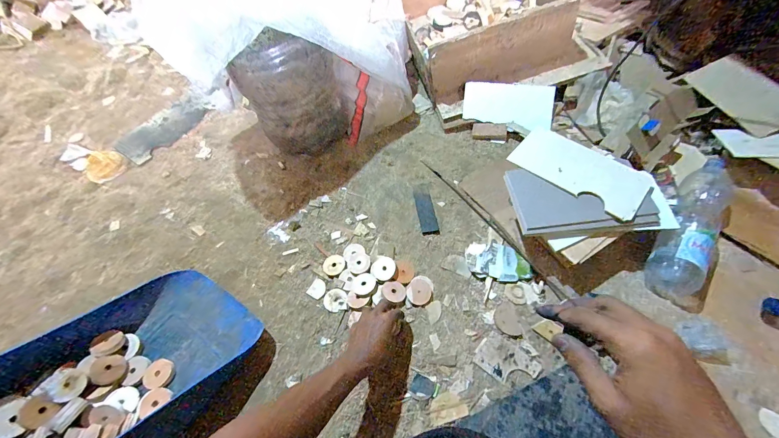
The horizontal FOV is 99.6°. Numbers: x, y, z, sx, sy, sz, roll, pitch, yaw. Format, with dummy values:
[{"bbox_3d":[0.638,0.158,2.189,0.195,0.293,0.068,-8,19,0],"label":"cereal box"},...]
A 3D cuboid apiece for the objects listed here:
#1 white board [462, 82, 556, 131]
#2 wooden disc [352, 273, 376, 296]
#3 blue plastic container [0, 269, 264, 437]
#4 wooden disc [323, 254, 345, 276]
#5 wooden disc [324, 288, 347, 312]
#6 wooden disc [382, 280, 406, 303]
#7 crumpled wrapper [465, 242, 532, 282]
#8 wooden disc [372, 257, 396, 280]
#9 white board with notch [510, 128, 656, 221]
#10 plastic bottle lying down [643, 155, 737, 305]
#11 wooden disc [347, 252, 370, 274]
[{"bbox_3d":[0.331,-0.317,0.914,0.240,0.017,0.110,7,99,7],"label":"white board"},{"bbox_3d":[-0.056,0.141,0.710,0.051,0.007,0.050,-7,61,13],"label":"wooden disc"},{"bbox_3d":[-0.461,0.255,0.555,0.296,0.171,0.426,41,49,15],"label":"blue plastic container"},{"bbox_3d":[-0.127,0.105,0.757,0.051,0.007,0.051,-9,50,10],"label":"wooden disc"},{"bbox_3d":[-0.117,0.175,0.713,0.048,0.006,0.051,-1,57,2],"label":"wooden disc"},{"bbox_3d":[0.009,0.155,0.696,0.049,0.008,0.044,1,68,1],"label":"wooden disc"},{"bbox_3d":[0.235,0.095,0.718,0.133,0.033,0.078,22,61,16],"label":"crumpled wrapper"},{"bbox_3d":[-0.013,0.106,0.715,0.053,0.004,0.051,-7,61,13],"label":"wooden disc"},{"bbox_3d":[0.388,-0.103,0.673,0.251,0.007,0.148,34,62,24],"label":"white board with notch"},{"bbox_3d":[0.617,0.010,0.685,0.097,0.114,0.329,32,64,22],"label":"plastic bottle lying down"},{"bbox_3d":[-0.070,0.099,0.744,0.054,0.007,0.049,21,73,24],"label":"wooden disc"}]

